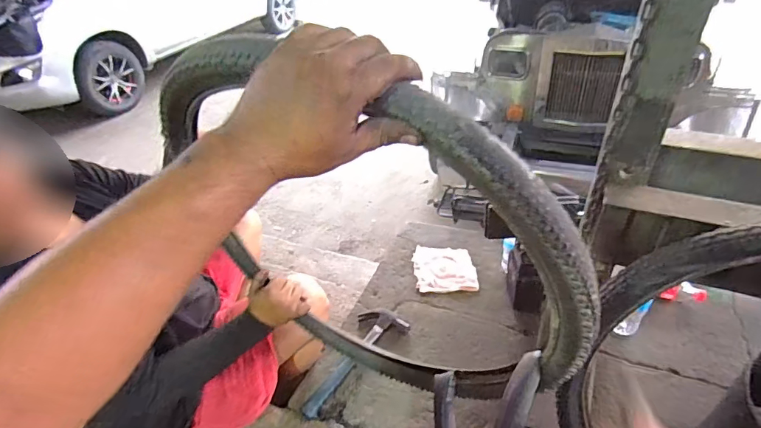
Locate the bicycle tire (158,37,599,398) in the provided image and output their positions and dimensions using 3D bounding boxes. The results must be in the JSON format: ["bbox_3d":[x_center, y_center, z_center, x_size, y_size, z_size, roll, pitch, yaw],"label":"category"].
[{"bbox_3d":[-0.023,0.072,0.588,0.554,0.612,0.068,18,48,24],"label":"bicycle tire"}]

